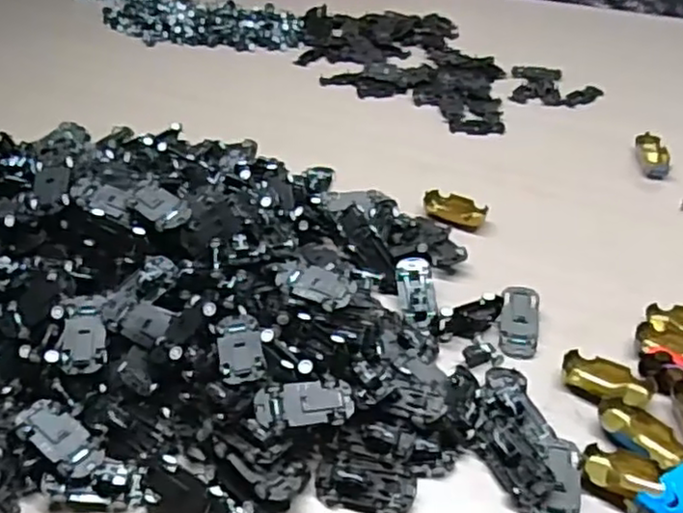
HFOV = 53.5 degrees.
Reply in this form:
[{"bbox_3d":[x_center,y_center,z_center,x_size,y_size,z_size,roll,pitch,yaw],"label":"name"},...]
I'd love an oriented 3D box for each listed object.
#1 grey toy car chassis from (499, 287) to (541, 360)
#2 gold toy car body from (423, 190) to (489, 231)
[{"bbox_3d":[0.146,0.052,0.555,0.030,0.012,0.068,7,41,9],"label":"grey toy car chassis"},{"bbox_3d":[0.113,-0.045,0.676,0.062,0.019,0.036,10,42,12],"label":"gold toy car body"}]

